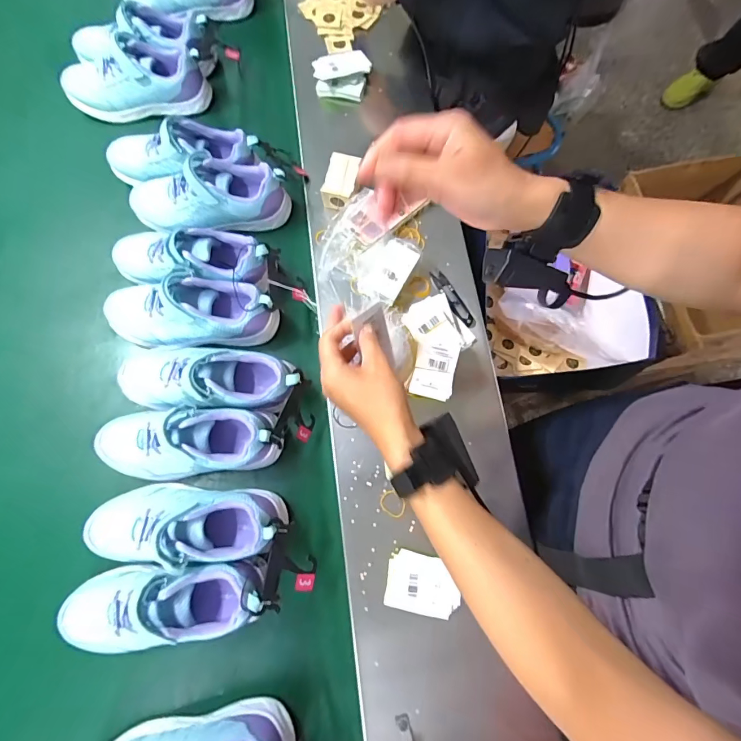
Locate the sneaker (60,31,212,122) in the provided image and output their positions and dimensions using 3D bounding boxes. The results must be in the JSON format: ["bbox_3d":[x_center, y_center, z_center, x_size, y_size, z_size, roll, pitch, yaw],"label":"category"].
[{"bbox_3d":[-0.412,-0.503,0.679,0.241,0.078,0.088,-13,74,-6],"label":"sneaker"}]

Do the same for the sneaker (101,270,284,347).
[{"bbox_3d":[-0.255,-0.085,0.552,0.240,0.078,0.086,-3,73,-3],"label":"sneaker"}]

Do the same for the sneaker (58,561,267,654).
[{"bbox_3d":[-0.240,0.277,0.459,0.226,0.084,0.086,-5,73,-4],"label":"sneaker"}]

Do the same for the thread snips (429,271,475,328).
[{"bbox_3d":[0.122,-0.107,0.577,0.021,0.009,0.104,-24,75,-9],"label":"thread snips"}]

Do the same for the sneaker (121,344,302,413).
[{"bbox_3d":[-0.215,0.005,0.523,0.235,0.072,0.091,7,73,0],"label":"sneaker"}]

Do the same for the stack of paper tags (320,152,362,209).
[{"bbox_3d":[-0.045,-0.292,0.606,0.047,0.042,0.070,12,73,1],"label":"stack of paper tags"}]

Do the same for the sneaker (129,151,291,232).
[{"bbox_3d":[-0.253,-0.273,0.608,0.238,0.074,0.089,-3,73,-3],"label":"sneaker"}]

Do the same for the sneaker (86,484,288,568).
[{"bbox_3d":[-0.225,0.188,0.475,0.237,0.073,0.092,4,73,-1],"label":"sneaker"}]

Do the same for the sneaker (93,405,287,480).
[{"bbox_3d":[-0.231,0.092,0.497,0.232,0.076,0.078,-3,73,-3],"label":"sneaker"}]

